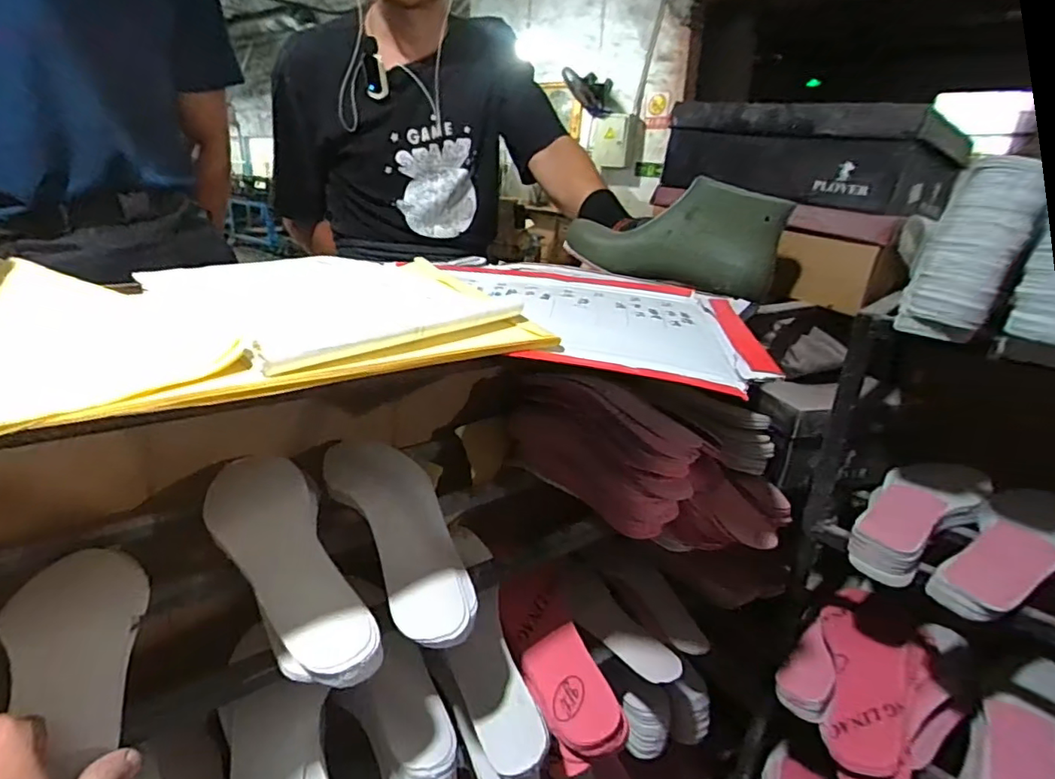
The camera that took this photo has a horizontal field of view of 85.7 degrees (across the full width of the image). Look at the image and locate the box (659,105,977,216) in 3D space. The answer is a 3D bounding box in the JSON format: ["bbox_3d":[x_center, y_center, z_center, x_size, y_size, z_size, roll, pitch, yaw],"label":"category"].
[{"bbox_3d":[0.353,-0.306,0.746,0.139,0.112,0.342,-13,26,-36],"label":"box"}]

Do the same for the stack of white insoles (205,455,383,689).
[{"bbox_3d":[-0.193,0.130,0.444,0.083,0.045,0.253,-10,25,-32],"label":"stack of white insoles"}]

